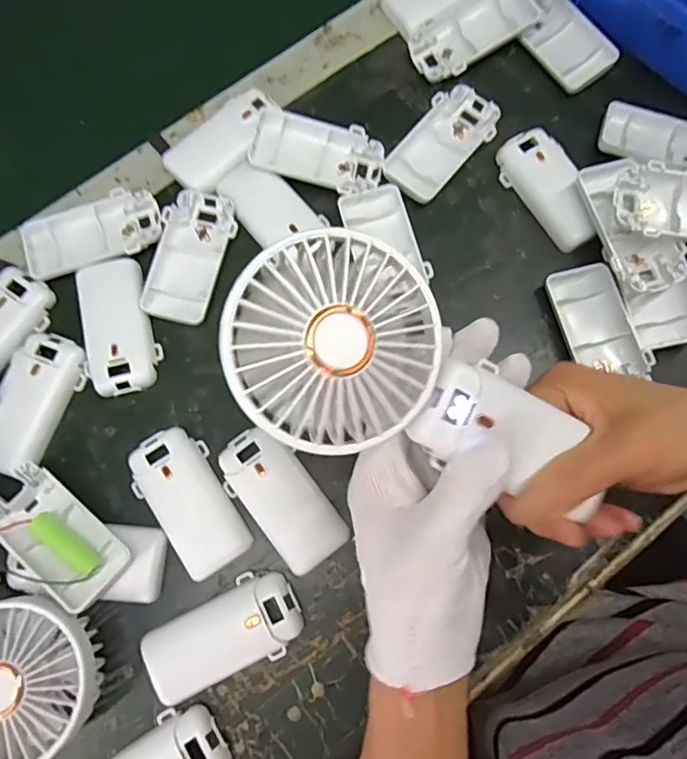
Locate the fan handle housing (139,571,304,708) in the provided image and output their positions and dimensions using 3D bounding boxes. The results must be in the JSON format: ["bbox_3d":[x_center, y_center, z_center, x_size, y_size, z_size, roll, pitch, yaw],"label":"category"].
[{"bbox_3d":[-0.072,0.155,0.334,0.092,0.015,0.048,-22,77,-4],"label":"fan handle housing"}]

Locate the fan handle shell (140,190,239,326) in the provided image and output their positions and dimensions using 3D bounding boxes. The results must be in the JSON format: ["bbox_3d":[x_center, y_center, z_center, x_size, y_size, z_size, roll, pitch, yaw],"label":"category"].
[{"bbox_3d":[-0.106,-0.087,0.387,0.050,0.013,0.096,10,77,4],"label":"fan handle shell"}]

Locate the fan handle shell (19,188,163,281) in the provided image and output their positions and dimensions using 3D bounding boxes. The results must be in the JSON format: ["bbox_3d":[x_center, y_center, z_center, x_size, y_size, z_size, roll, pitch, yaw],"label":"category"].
[{"bbox_3d":[-0.176,-0.103,0.388,0.095,0.009,0.049,-18,76,-3],"label":"fan handle shell"}]

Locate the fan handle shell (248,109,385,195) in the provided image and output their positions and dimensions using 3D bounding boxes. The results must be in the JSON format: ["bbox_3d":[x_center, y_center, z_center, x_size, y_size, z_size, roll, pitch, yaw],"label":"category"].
[{"bbox_3d":[-0.017,-0.164,0.399,0.091,0.018,0.050,17,77,6],"label":"fan handle shell"}]

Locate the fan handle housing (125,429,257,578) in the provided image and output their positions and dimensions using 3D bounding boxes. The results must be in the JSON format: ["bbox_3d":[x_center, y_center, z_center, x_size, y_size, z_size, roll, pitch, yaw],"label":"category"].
[{"bbox_3d":[-0.098,0.076,0.350,0.047,0.014,0.093,-34,78,-6],"label":"fan handle housing"}]

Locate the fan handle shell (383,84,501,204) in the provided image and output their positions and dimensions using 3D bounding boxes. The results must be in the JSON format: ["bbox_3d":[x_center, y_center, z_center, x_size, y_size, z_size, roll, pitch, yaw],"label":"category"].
[{"bbox_3d":[0.071,-0.173,0.407,0.049,0.012,0.095,43,81,11],"label":"fan handle shell"}]

